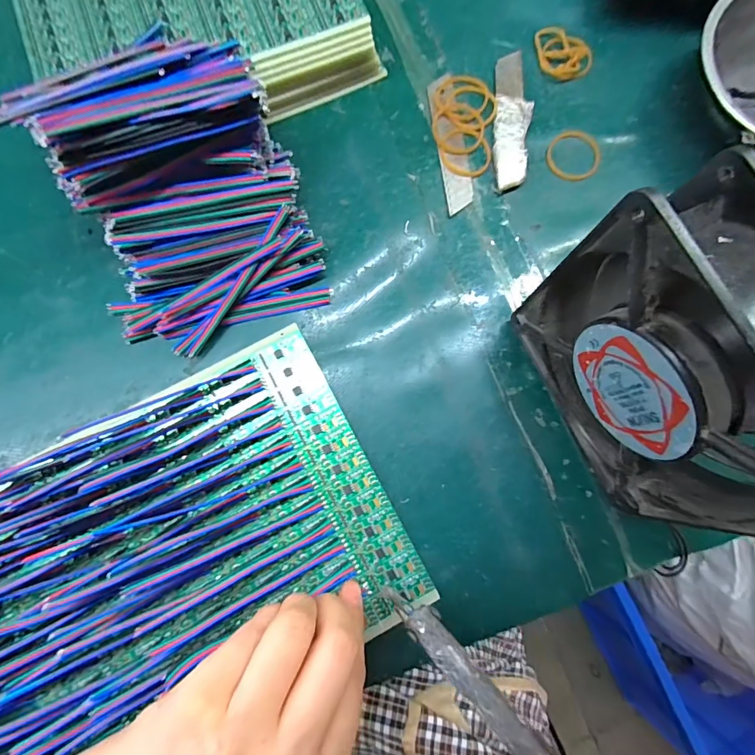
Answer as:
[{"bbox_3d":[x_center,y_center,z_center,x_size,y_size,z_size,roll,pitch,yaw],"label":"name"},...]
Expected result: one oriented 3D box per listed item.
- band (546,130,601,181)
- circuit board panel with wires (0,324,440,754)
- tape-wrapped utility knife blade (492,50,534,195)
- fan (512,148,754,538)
[{"bbox_3d":[0.123,-0.140,0.262,0.033,0.004,0.036,0,79,0],"label":"band"},{"bbox_3d":[-0.131,0.100,0.204,0.277,0.025,0.152,-28,81,-5],"label":"circuit board panel with wires"},{"bbox_3d":[0.085,-0.163,0.264,0.021,0.008,0.100,5,79,1],"label":"tape-wrapped utility knife blade"},{"bbox_3d":[0.119,-0.001,0.175,0.040,0.121,0.119,-26,80,-5],"label":"fan"}]

